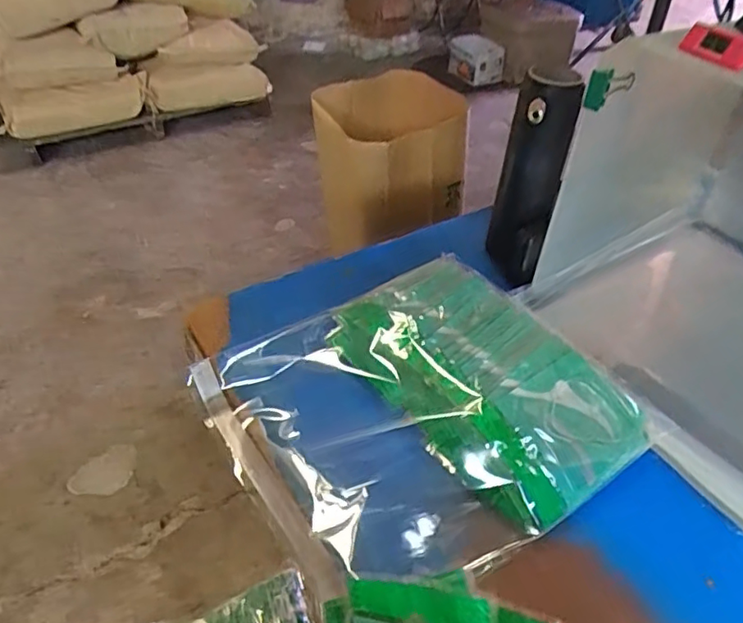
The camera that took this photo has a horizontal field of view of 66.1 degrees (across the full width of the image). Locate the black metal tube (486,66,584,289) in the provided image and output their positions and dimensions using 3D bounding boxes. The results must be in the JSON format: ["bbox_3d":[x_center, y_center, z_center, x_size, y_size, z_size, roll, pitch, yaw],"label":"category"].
[{"bbox_3d":[0.167,-0.127,0.587,0.052,0.227,0.095,-10,42,-13],"label":"black metal tube"}]

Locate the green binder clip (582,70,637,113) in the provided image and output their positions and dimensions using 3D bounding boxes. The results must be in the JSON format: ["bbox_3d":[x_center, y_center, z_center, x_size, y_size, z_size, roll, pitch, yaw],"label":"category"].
[{"bbox_3d":[0.208,-0.198,0.502,0.064,0.034,0.011,-26,48,-28],"label":"green binder clip"}]

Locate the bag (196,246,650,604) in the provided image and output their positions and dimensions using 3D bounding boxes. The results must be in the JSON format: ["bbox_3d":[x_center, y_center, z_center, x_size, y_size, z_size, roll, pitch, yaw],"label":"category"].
[{"bbox_3d":[0.033,0.075,0.476,0.278,0.062,0.263,-22,46,-24],"label":"bag"}]

